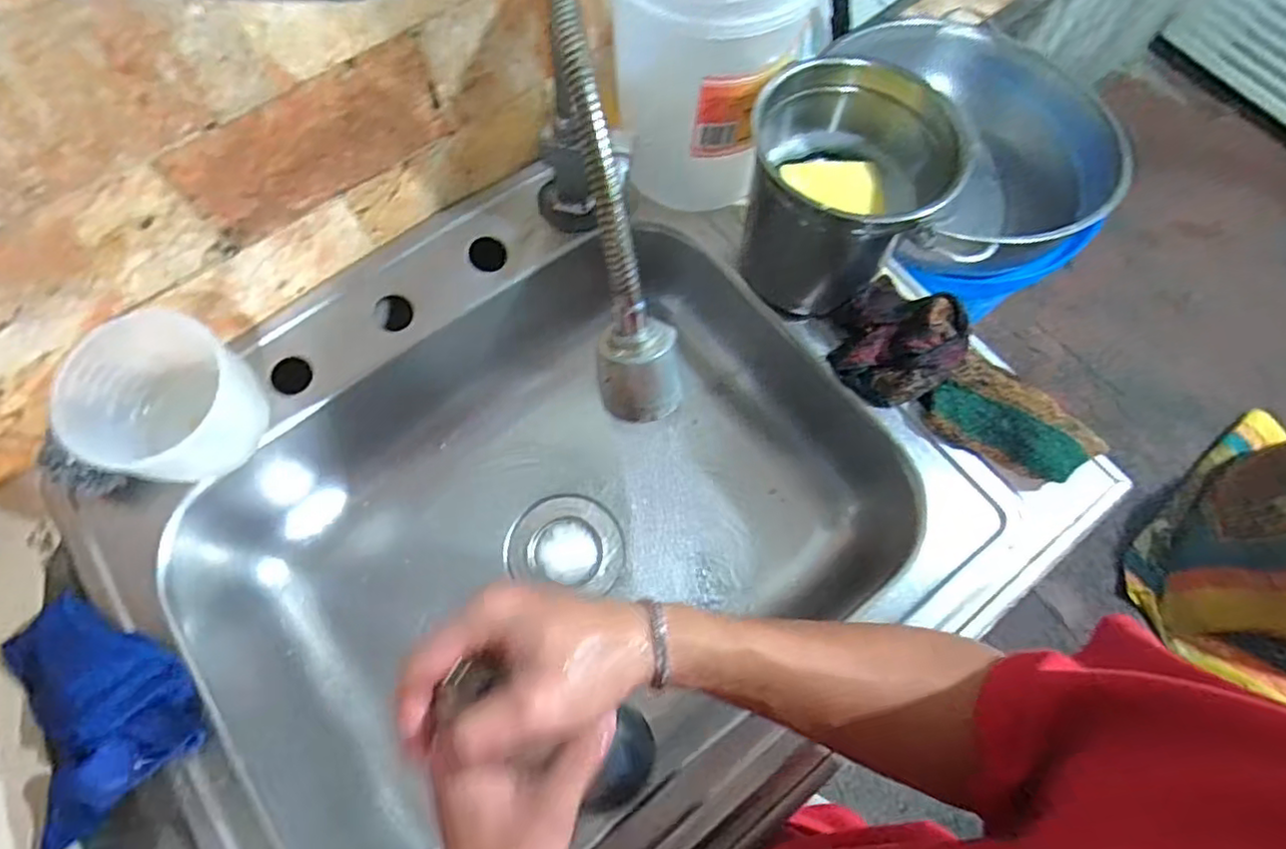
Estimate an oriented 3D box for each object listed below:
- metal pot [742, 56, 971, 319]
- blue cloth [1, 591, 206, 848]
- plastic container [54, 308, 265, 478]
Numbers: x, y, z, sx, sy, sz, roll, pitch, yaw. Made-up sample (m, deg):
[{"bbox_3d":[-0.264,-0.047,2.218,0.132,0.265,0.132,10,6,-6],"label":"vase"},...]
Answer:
[{"bbox_3d":[0.155,-0.187,0.530,0.132,0.163,0.141,0,69,1],"label":"metal pot"},{"bbox_3d":[-0.390,0.195,0.467,0.114,0.032,0.162,-27,71,-9],"label":"blue cloth"},{"bbox_3d":[-0.378,-0.015,0.522,0.114,0.087,0.125,0,69,1],"label":"plastic container"}]

